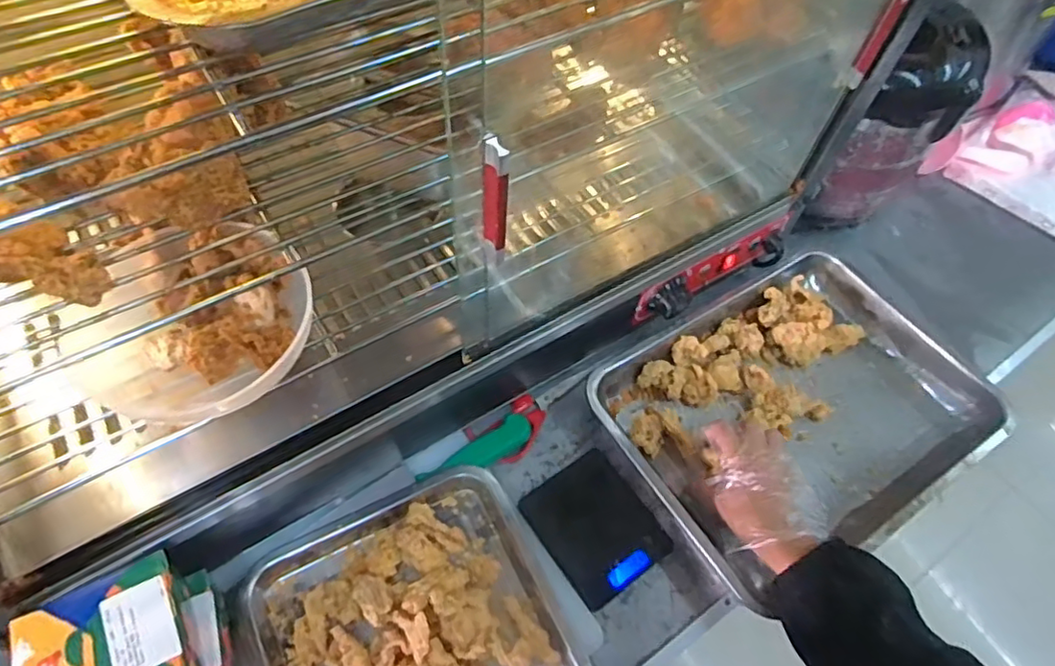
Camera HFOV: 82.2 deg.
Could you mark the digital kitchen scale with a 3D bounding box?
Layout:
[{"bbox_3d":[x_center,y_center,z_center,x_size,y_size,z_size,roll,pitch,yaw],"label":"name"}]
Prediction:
[{"bbox_3d":[0.067,0.191,0.600,0.101,0.026,0.121,-29,65,-20],"label":"digital kitchen scale"}]

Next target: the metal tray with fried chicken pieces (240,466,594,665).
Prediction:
[{"bbox_3d":[-0.086,0.281,0.519,0.245,0.055,0.295,-23,63,-17],"label":"metal tray with fried chicken pieces"}]

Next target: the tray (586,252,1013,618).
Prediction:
[{"bbox_3d":[0.286,0.076,0.655,0.384,0.061,0.283,-26,64,-18],"label":"tray"}]

